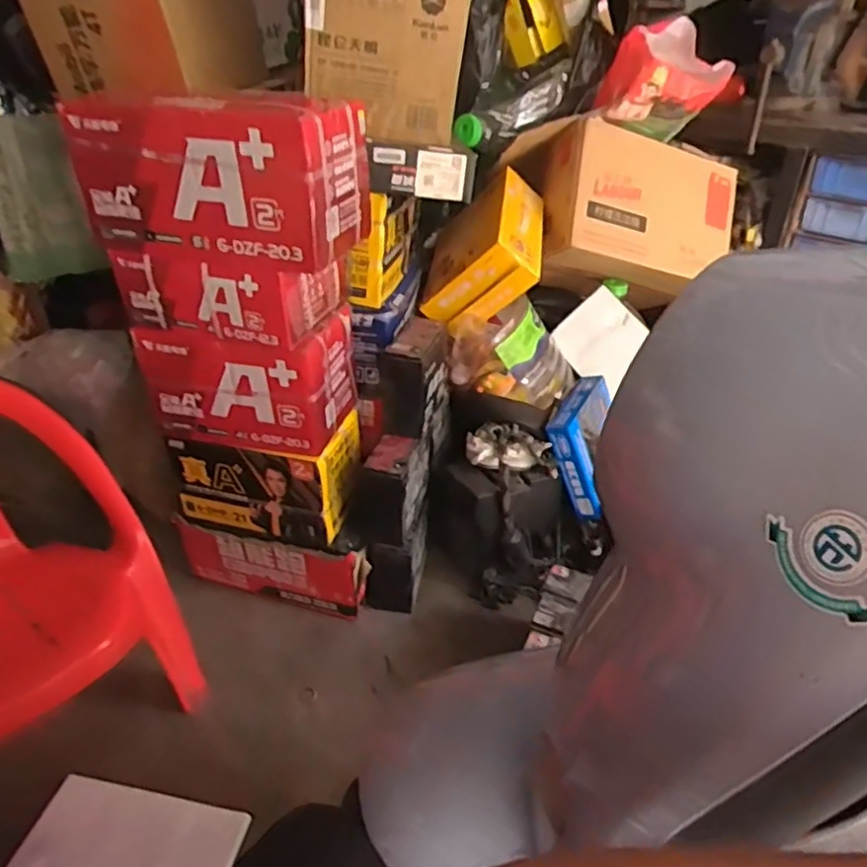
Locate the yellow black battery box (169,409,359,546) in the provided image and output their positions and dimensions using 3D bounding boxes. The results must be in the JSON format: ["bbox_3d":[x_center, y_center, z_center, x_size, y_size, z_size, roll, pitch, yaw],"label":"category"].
[{"bbox_3d":[-0.314,0.065,1.267,0.353,0.205,0.175,9,34,14],"label":"yellow black battery box"}]

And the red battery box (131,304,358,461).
[{"bbox_3d":[-0.322,-0.114,1.167,0.321,0.202,0.203,9,34,14],"label":"red battery box"}]

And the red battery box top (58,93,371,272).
[{"bbox_3d":[-0.322,-0.397,0.982,0.405,0.205,0.188,9,34,14],"label":"red battery box top"}]

